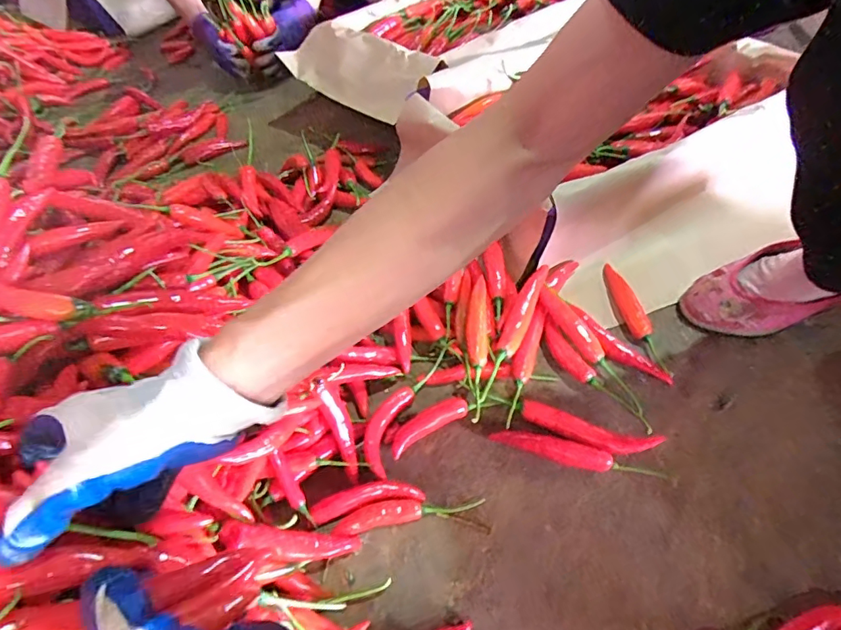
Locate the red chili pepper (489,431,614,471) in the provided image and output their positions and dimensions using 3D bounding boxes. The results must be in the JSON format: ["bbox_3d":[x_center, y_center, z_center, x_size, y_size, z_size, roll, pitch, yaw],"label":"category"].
[{"bbox_3d":[0.128,0.132,0.484,0.112,0.023,0.025,17,54,19],"label":"red chili pepper"}]

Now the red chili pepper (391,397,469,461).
[{"bbox_3d":[0.008,0.114,0.511,0.090,0.018,0.023,-27,52,-16],"label":"red chili pepper"}]

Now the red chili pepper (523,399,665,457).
[{"bbox_3d":[0.165,0.118,0.488,0.131,0.024,0.027,16,53,18],"label":"red chili pepper"}]

